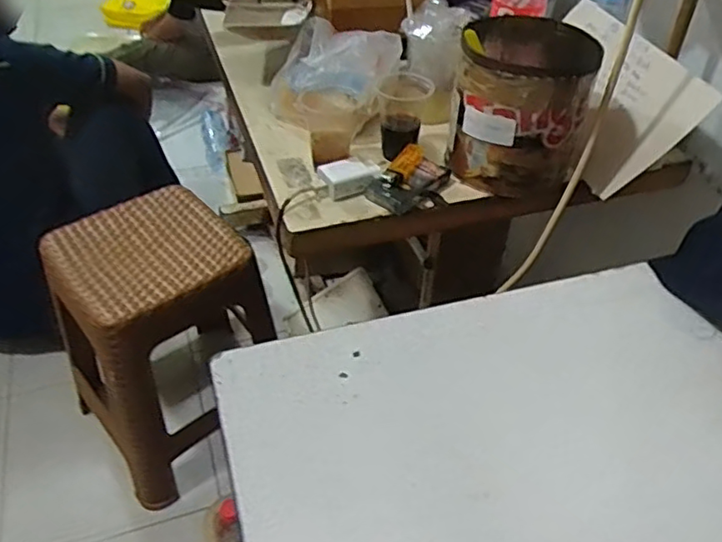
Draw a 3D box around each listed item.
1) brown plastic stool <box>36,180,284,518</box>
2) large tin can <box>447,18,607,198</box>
[{"bbox_3d":[-0.357,0.148,1.167,0.325,0.437,0.293,-30,52,-30],"label":"brown plastic stool"},{"bbox_3d":[0.189,-0.201,0.730,0.152,0.149,0.167,13,45,11],"label":"large tin can"}]

